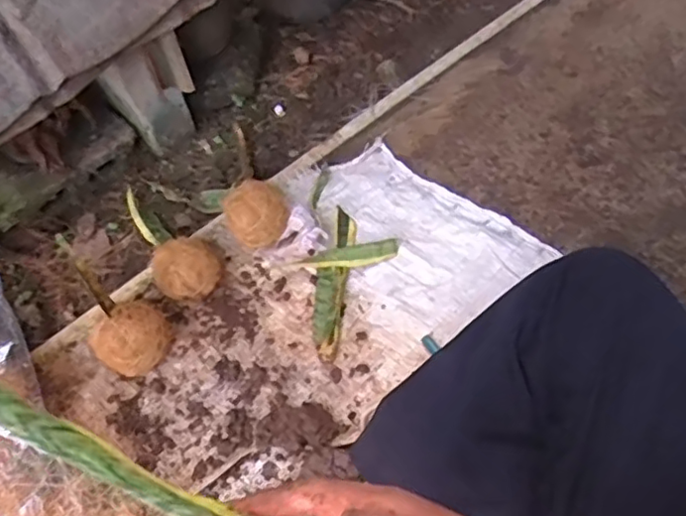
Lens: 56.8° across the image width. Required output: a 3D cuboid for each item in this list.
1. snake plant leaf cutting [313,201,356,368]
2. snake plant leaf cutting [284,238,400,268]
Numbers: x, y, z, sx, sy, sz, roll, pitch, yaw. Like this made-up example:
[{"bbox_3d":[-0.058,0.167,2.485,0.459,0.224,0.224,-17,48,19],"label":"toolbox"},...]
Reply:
[{"bbox_3d":[-0.014,0.030,0.839,0.041,0.028,0.228,6,59,6],"label":"snake plant leaf cutting"},{"bbox_3d":[0.004,0.001,0.853,0.146,0.032,0.029,-8,59,-3],"label":"snake plant leaf cutting"}]

